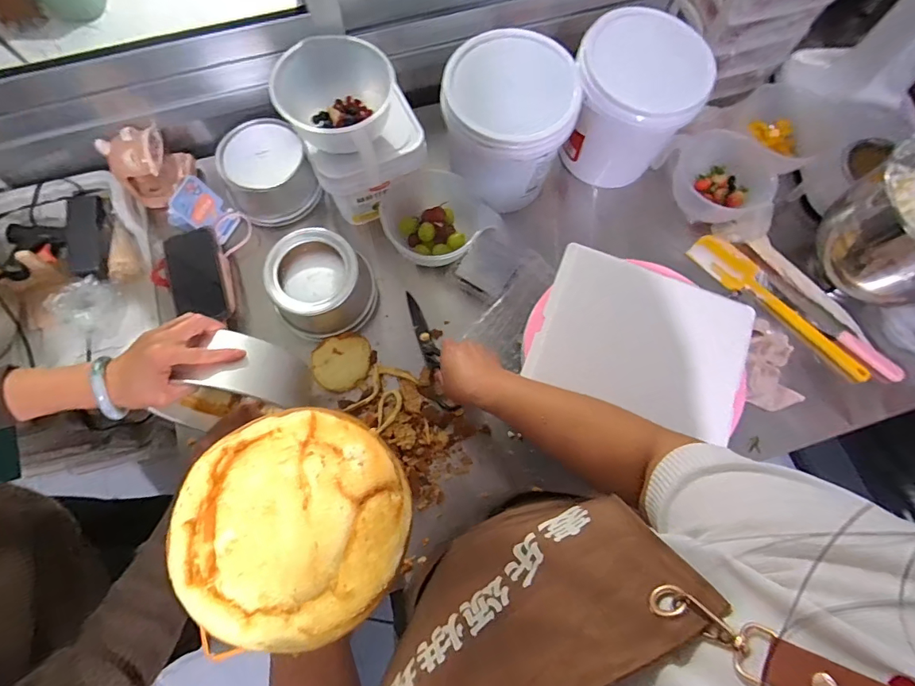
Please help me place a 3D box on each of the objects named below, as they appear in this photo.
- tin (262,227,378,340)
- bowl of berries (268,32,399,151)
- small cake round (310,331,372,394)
[{"bbox_3d":[-0.204,-0.088,0.699,0.145,0.087,0.143,0,73,-1],"label":"tin"},{"bbox_3d":[-0.158,-0.334,0.635,0.139,0.082,0.145,0,73,-1],"label":"bowl of berries"},{"bbox_3d":[-0.178,0.030,0.708,0.089,0.019,0.079,-16,74,-6],"label":"small cake round"}]

